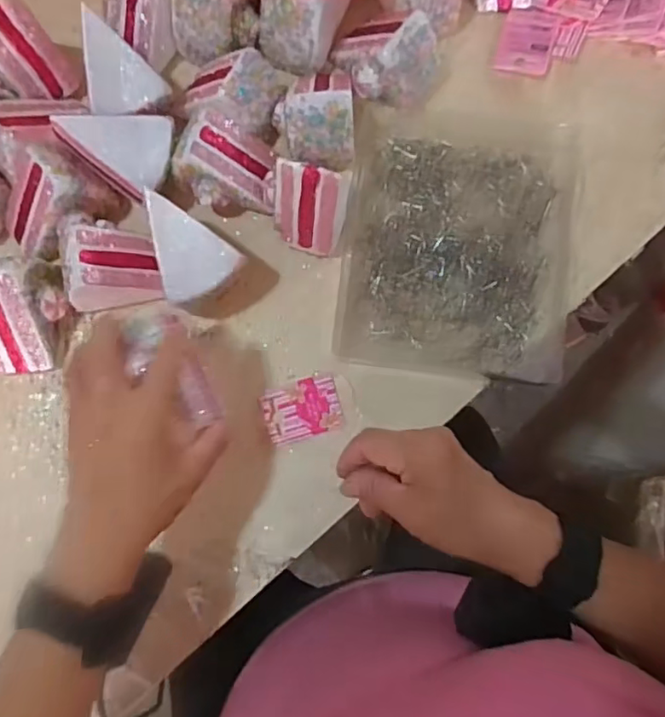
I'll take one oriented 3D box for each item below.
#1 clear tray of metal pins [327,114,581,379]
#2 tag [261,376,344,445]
[{"bbox_3d":[0.105,-0.100,0.482,0.184,0.017,0.223,7,79,3],"label":"clear tray of metal pins"},{"bbox_3d":[-0.023,0.041,0.465,0.059,0.004,0.043,-15,84,-1],"label":"tag"}]

